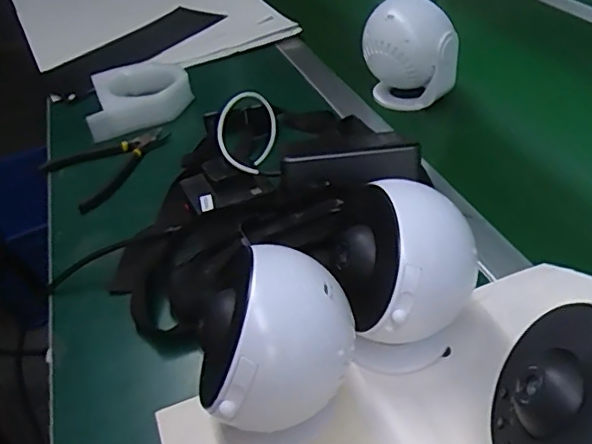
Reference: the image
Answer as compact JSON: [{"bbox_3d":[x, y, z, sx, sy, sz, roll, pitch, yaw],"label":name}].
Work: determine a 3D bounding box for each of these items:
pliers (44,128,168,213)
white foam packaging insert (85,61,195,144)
[{"bbox_3d":[-0.206,-0.074,0.639,0.136,0.012,0.100,-34,46,-29],"label":"pliers"},{"bbox_3d":[-0.200,-0.163,0.721,0.127,0.040,0.121,-10,39,-5],"label":"white foam packaging insert"}]

